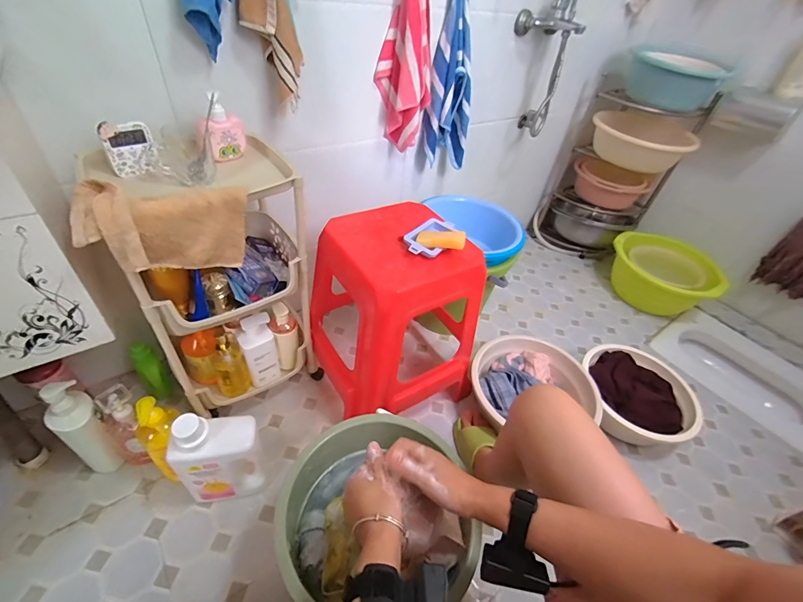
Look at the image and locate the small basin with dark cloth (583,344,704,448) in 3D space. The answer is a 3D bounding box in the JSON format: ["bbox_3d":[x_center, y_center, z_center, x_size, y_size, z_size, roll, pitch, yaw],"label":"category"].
[{"bbox_3d":[0.729,0.295,1.090,0.353,0.116,0.321,4,42,-4],"label":"small basin with dark cloth"}]

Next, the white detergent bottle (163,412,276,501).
[{"bbox_3d":[-0.366,0.319,0.747,0.149,0.270,0.075,-12,46,-20],"label":"white detergent bottle"}]

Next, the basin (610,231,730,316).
[{"bbox_3d":[1.061,-0.087,1.508,0.376,0.206,0.410,4,42,-4],"label":"basin"}]

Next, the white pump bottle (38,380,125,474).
[{"bbox_3d":[-0.645,0.271,0.756,0.065,0.263,0.077,25,45,19],"label":"white pump bottle"}]

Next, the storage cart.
[{"bbox_3d":[-0.378,-0.019,0.816,0.310,0.563,0.231,-27,53,-32],"label":"storage cart"}]

